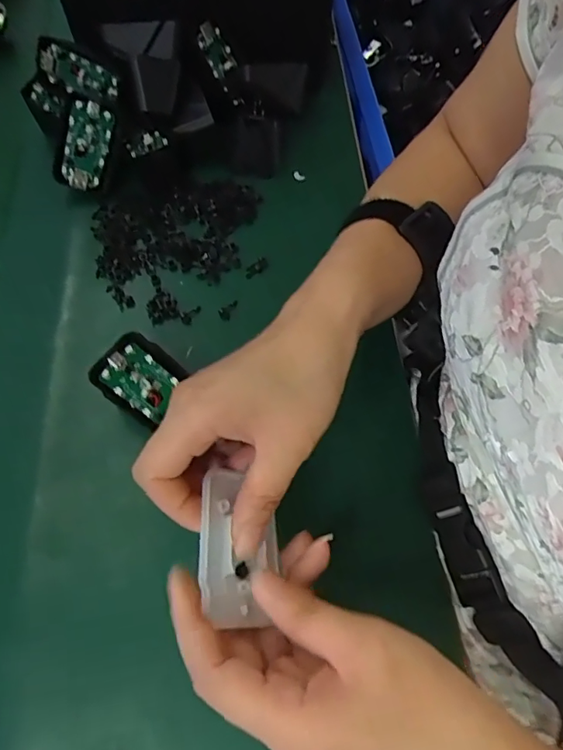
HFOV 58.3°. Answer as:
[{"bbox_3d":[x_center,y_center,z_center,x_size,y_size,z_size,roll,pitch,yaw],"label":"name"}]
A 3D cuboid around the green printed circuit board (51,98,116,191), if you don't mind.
[{"bbox_3d":[-0.162,-0.187,0.412,0.040,0.013,0.068,19,110,-14],"label":"green printed circuit board"}]

